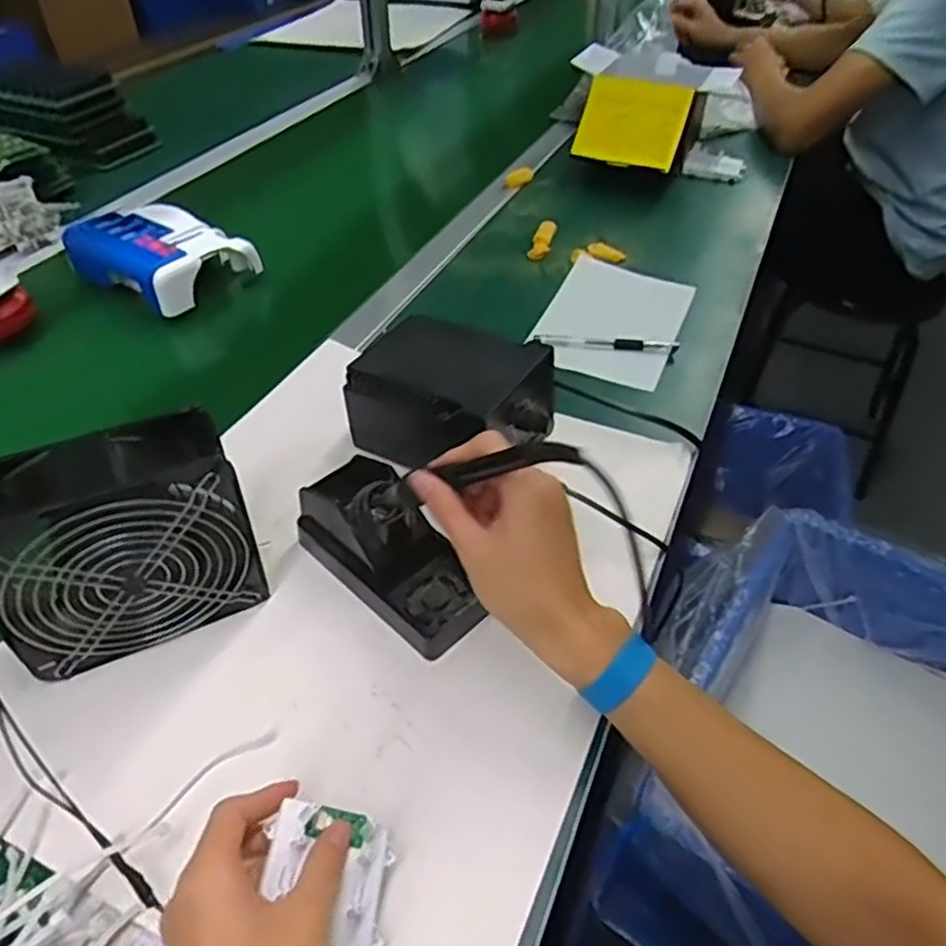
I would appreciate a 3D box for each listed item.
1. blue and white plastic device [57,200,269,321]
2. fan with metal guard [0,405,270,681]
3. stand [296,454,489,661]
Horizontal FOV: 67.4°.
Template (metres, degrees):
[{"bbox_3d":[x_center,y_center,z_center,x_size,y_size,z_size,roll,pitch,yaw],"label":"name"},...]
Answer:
[{"bbox_3d":[-0.355,-0.254,0.814,0.178,0.060,0.128,27,50,24],"label":"blue and white plastic device"},{"bbox_3d":[-0.221,0.049,0.450,0.151,0.157,0.058,-21,49,-21],"label":"fan with metal guard"},{"bbox_3d":[-0.055,0.051,0.504,0.155,0.077,0.070,34,53,28],"label":"stand"}]

